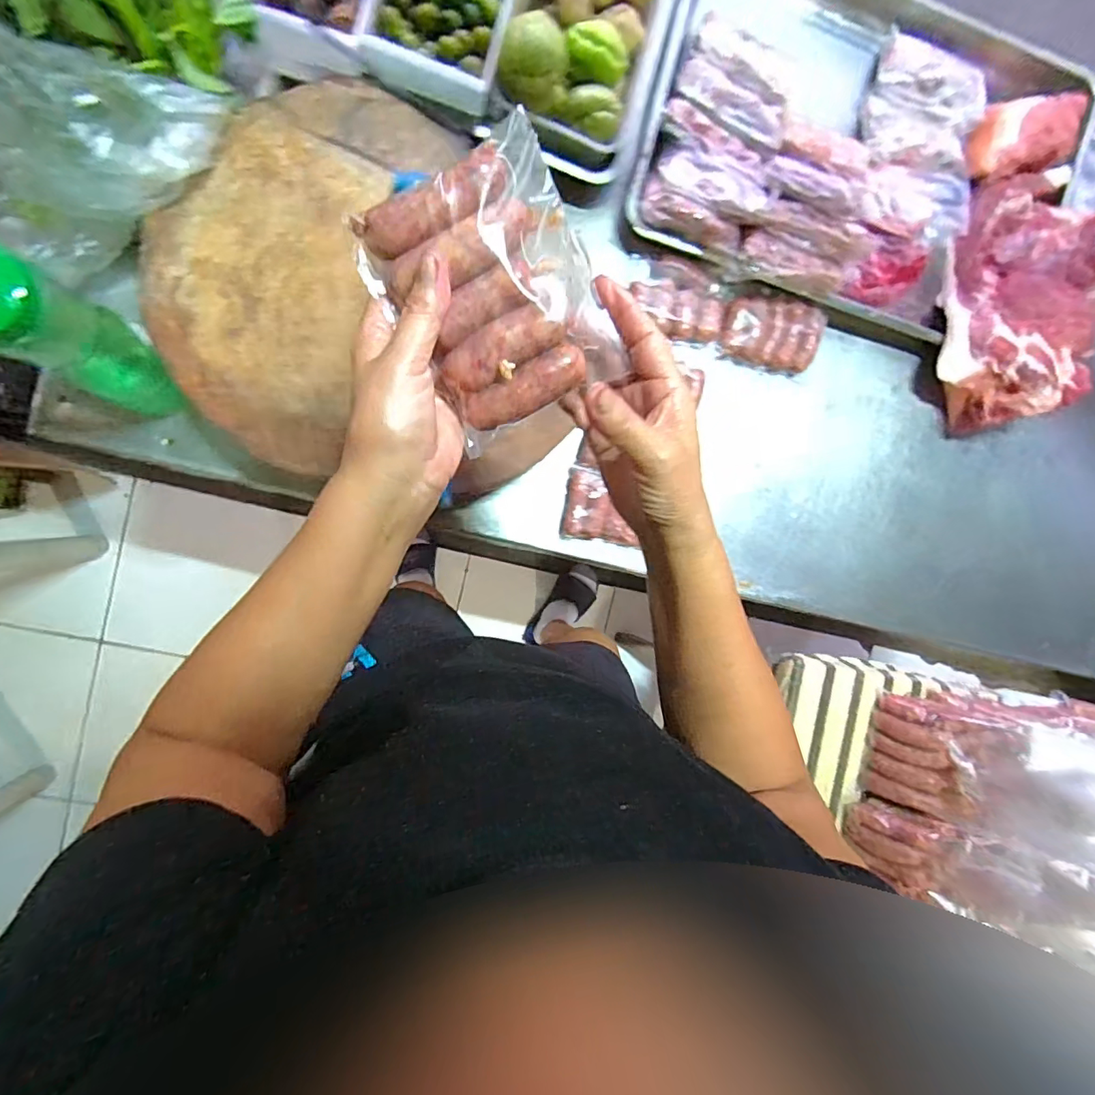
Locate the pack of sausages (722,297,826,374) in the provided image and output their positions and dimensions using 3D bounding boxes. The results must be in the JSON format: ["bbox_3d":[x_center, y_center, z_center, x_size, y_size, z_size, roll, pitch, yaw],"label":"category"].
[{"bbox_3d":[0.298,-0.288,0.690,0.132,0.022,0.087,8,94,-9],"label":"pack of sausages"}]

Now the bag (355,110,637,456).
[{"bbox_3d":[-0.028,-0.143,0.294,0.112,0.038,0.130,-32,99,-4],"label":"bag"}]

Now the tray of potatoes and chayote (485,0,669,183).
[{"bbox_3d":[0.043,-0.587,0.577,0.166,0.094,0.262,13,93,-9],"label":"tray of potatoes and chayote"}]

